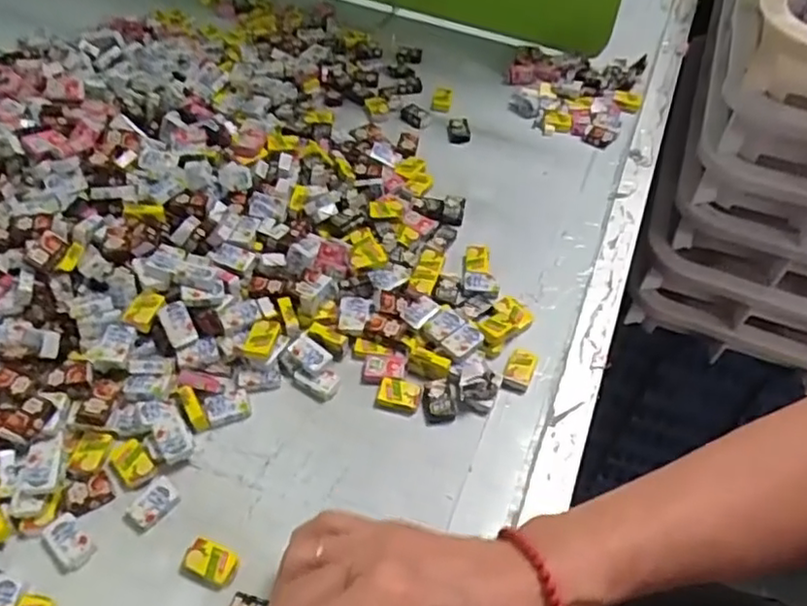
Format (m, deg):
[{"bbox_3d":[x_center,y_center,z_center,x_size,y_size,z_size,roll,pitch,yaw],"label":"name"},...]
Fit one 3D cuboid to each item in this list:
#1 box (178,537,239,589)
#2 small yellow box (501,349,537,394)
[{"bbox_3d":[-0.101,0.136,0.352,0.027,0.008,0.019,19,54,13],"label":"box"},{"bbox_3d":[0.075,0.044,0.434,0.017,0.006,0.030,19,54,13],"label":"small yellow box"}]

